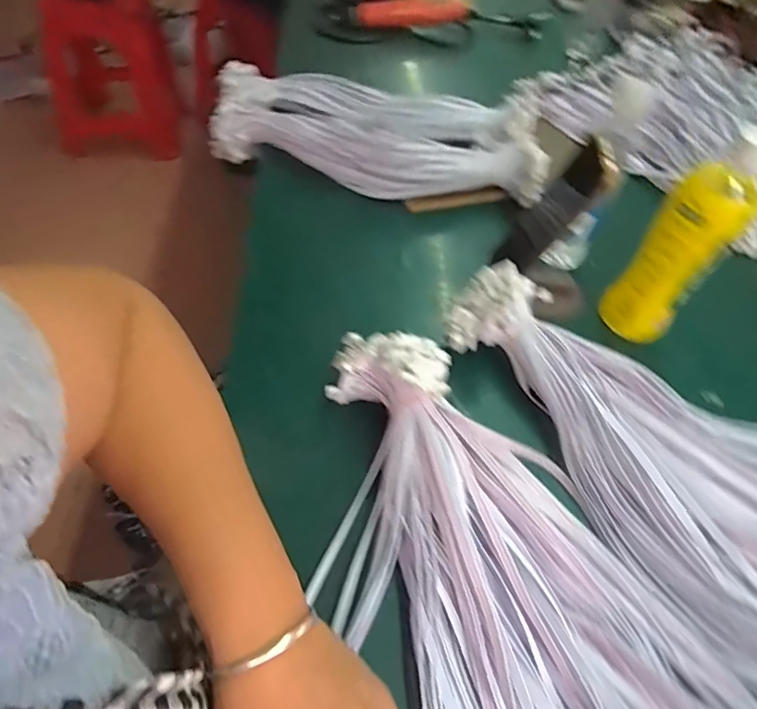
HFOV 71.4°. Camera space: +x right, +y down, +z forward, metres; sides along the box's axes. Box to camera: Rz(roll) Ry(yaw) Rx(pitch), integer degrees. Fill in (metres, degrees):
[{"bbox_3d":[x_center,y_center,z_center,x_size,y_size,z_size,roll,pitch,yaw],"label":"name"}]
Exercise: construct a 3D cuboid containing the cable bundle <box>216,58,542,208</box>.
[{"bbox_3d":[-0.007,-0.290,0.682,0.435,0.042,0.205,13,51,4],"label":"cable bundle"}]

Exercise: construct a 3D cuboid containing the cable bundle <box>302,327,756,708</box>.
[{"bbox_3d":[0.081,0.165,0.332,0.239,0.058,0.422,-17,59,-18],"label":"cable bundle"}]

